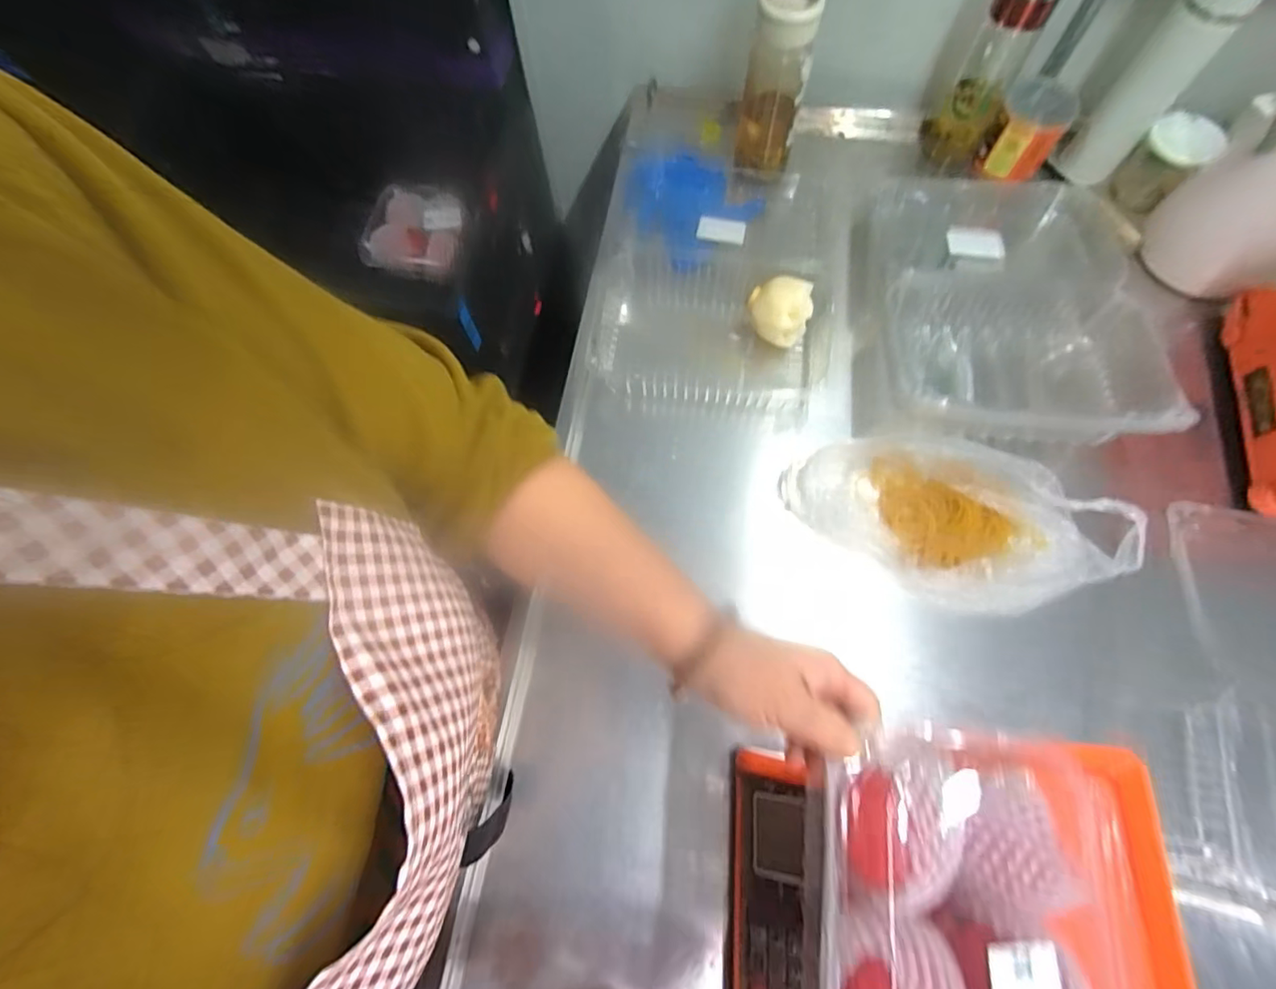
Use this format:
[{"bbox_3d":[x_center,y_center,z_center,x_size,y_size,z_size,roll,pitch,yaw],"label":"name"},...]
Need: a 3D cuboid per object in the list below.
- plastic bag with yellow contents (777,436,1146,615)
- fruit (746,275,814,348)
[{"bbox_3d":[0.323,0.028,0.568,0.331,0.052,0.162,12,69,7],"label":"plastic bag with yellow contents"},{"bbox_3d":[0.164,-0.215,0.643,0.072,0.057,0.060,28,72,13],"label":"fruit"}]

